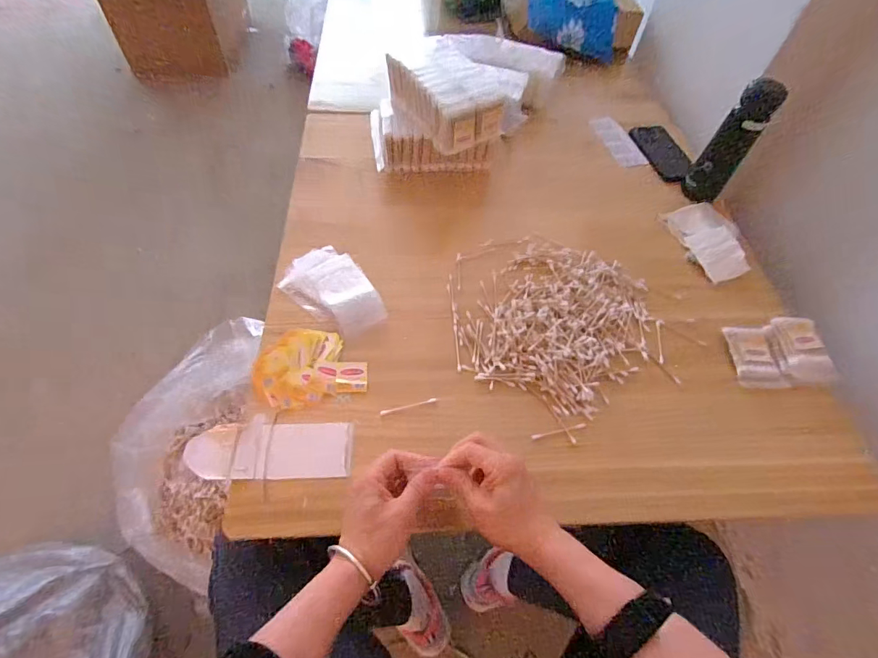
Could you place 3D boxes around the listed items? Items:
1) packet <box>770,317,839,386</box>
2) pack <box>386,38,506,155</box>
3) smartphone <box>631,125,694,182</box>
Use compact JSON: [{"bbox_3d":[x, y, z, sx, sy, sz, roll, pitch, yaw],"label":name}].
[{"bbox_3d":[0.472,0.028,0.563,0.050,0.018,0.093,-9,58,23],"label":"packet"},{"bbox_3d":[0.010,-0.374,0.686,0.117,0.077,0.185,-24,62,-19],"label":"pack"},{"bbox_3d":[0.411,-0.325,0.795,0.066,0.016,0.153,-8,58,-10],"label":"smartphone"}]

